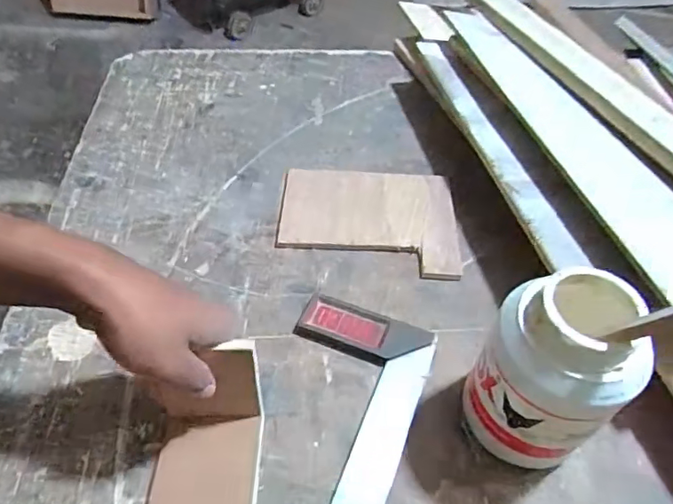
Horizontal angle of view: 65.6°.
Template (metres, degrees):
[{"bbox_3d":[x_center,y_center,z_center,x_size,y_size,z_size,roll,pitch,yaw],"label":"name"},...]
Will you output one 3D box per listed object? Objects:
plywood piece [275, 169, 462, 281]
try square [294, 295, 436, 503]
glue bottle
[{"bbox_3d":[0.032,-0.038,0.570,0.188,0.012,0.140,2,55,5],"label":"plywood piece"},{"bbox_3d":[-0.020,0.170,0.403,0.121,0.011,0.304,18,52,13],"label":"try square"},{"bbox_3d":[0.148,0.088,0.372,0.092,0.167,0.078,33,56,23],"label":"glue bottle"}]

